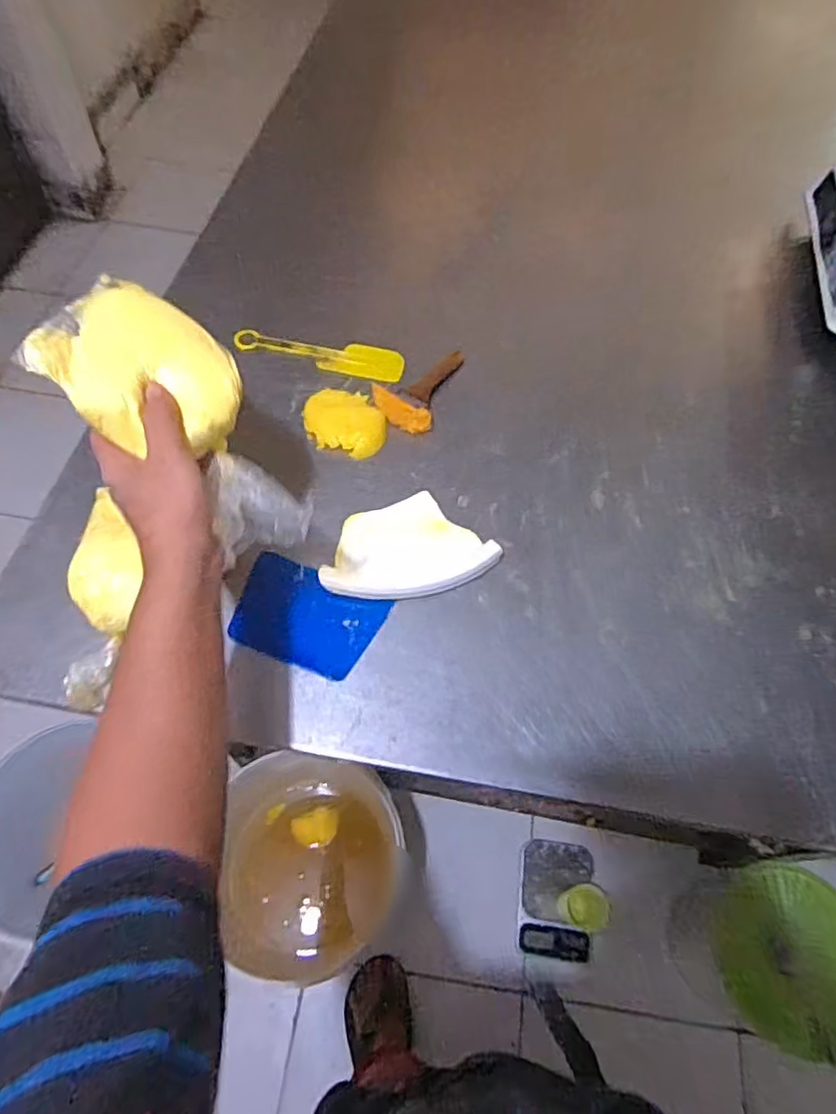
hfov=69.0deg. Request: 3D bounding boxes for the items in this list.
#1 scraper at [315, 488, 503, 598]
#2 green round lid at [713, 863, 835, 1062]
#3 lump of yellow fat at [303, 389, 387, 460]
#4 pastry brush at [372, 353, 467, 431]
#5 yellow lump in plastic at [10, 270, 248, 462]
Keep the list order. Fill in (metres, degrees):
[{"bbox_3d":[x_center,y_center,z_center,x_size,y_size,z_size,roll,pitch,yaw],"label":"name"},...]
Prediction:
[{"bbox_3d":[-0.012,-0.006,0.576,0.158,0.022,0.095,-18,64,-14],"label":"scraper"},{"bbox_3d":[0.657,0.699,1.064,0.246,0.050,0.275,24,93,40],"label":"green round lid"},{"bbox_3d":[-0.080,-0.146,0.650,0.076,0.025,0.096,-18,63,-13],"label":"lump of yellow fat"},{"bbox_3d":[0.006,-0.194,0.690,0.068,0.029,0.142,24,47,11],"label":"pastry brush"},{"bbox_3d":[-0.185,-0.116,0.420,0.118,0.065,0.113,27,51,-15],"label":"yellow lump in plastic"}]

